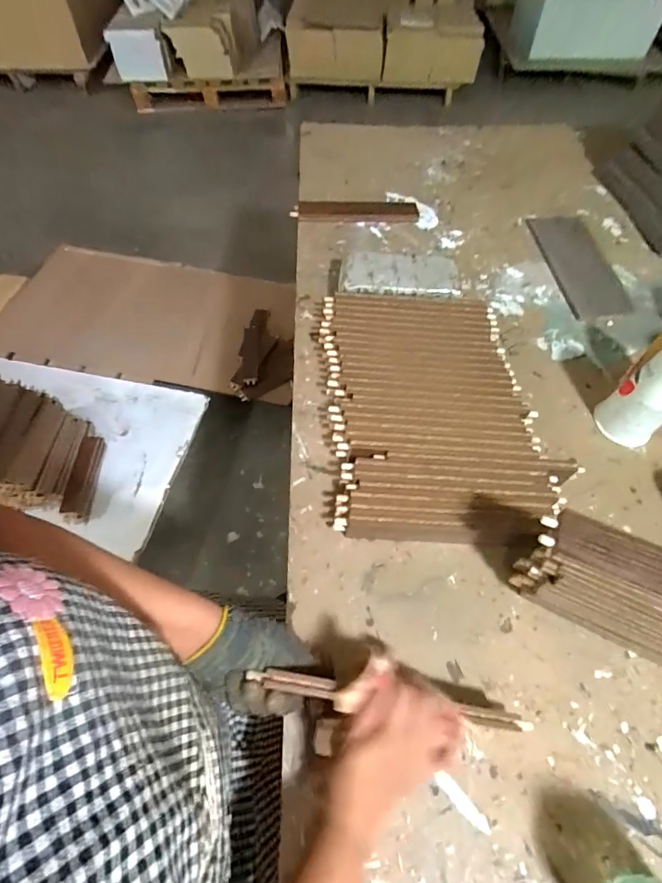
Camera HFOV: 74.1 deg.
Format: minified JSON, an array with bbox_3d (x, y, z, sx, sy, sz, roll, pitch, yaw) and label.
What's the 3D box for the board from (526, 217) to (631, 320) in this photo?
[{"bbox_3d":[0.476,-0.341,0.845,0.122,0.015,0.260,-5,62,-6],"label":"board"}]

